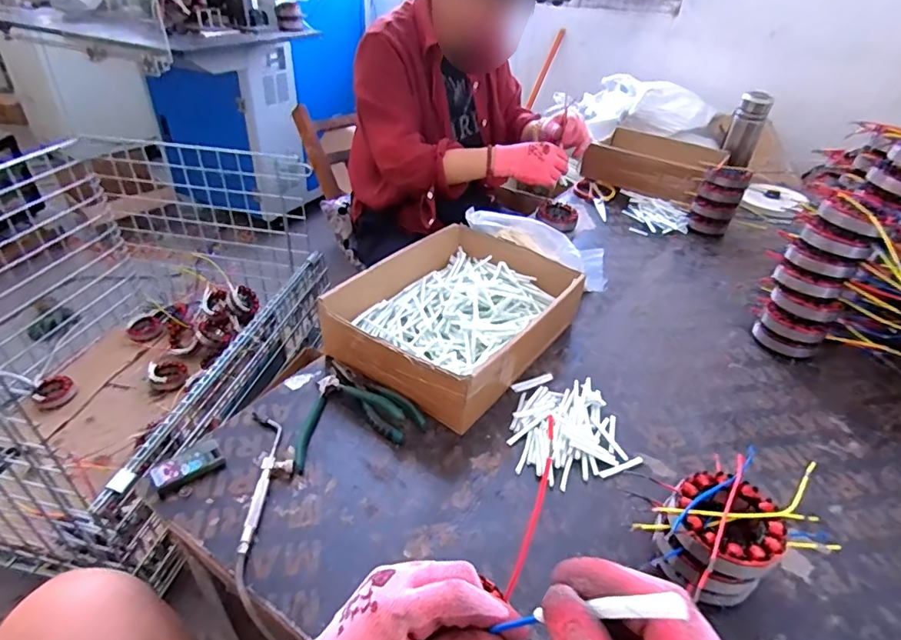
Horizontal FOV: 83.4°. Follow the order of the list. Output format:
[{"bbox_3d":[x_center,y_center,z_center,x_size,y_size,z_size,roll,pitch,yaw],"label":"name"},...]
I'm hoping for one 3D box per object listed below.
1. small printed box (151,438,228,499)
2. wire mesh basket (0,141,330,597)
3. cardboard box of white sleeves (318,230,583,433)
[{"bbox_3d":[-0.276,0.154,0.533,0.068,0.013,0.037,-25,44,-34],"label":"small printed box"},{"bbox_3d":[-0.808,-0.008,1.155,0.807,0.521,0.866,9,36,8],"label":"wire mesh basket"},{"bbox_3d":[0.018,-0.010,0.729,0.243,0.091,0.337,27,42,30],"label":"cardboard box of white sleeves"}]

